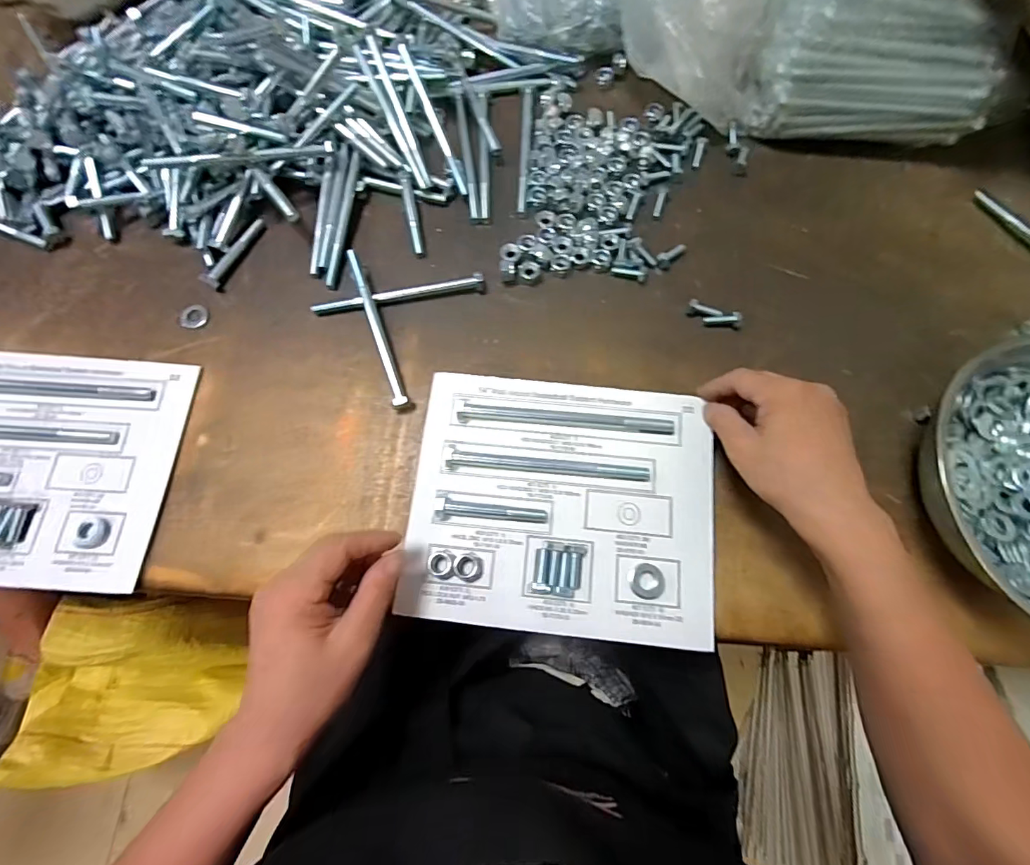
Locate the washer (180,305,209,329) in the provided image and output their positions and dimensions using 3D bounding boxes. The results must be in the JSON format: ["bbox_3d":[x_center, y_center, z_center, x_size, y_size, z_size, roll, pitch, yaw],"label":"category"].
[{"bbox_3d":[-0.289,-0.105,0.429,0.021,0.007,0.022,10,74,3],"label":"washer"}]

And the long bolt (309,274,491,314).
[{"bbox_3d":[-0.105,-0.126,0.430,0.154,0.014,0.015,-7,73,-2],"label":"long bolt"}]

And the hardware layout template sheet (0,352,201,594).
[{"bbox_3d":[-0.390,0.024,0.385,0.218,0.013,0.189,4,73,1],"label":"hardware layout template sheet"}]

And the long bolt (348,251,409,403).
[{"bbox_3d":[-0.120,-0.091,0.416,0.010,0.019,0.152,-20,74,-6],"label":"long bolt"}]

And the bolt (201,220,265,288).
[{"bbox_3d":[-0.259,-0.169,0.443,0.014,0.011,0.081,26,75,8],"label":"bolt"}]

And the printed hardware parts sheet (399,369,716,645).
[{"bbox_3d":[0.036,0.050,0.358,0.223,0.009,0.189,6,73,2],"label":"printed hardware parts sheet"}]

